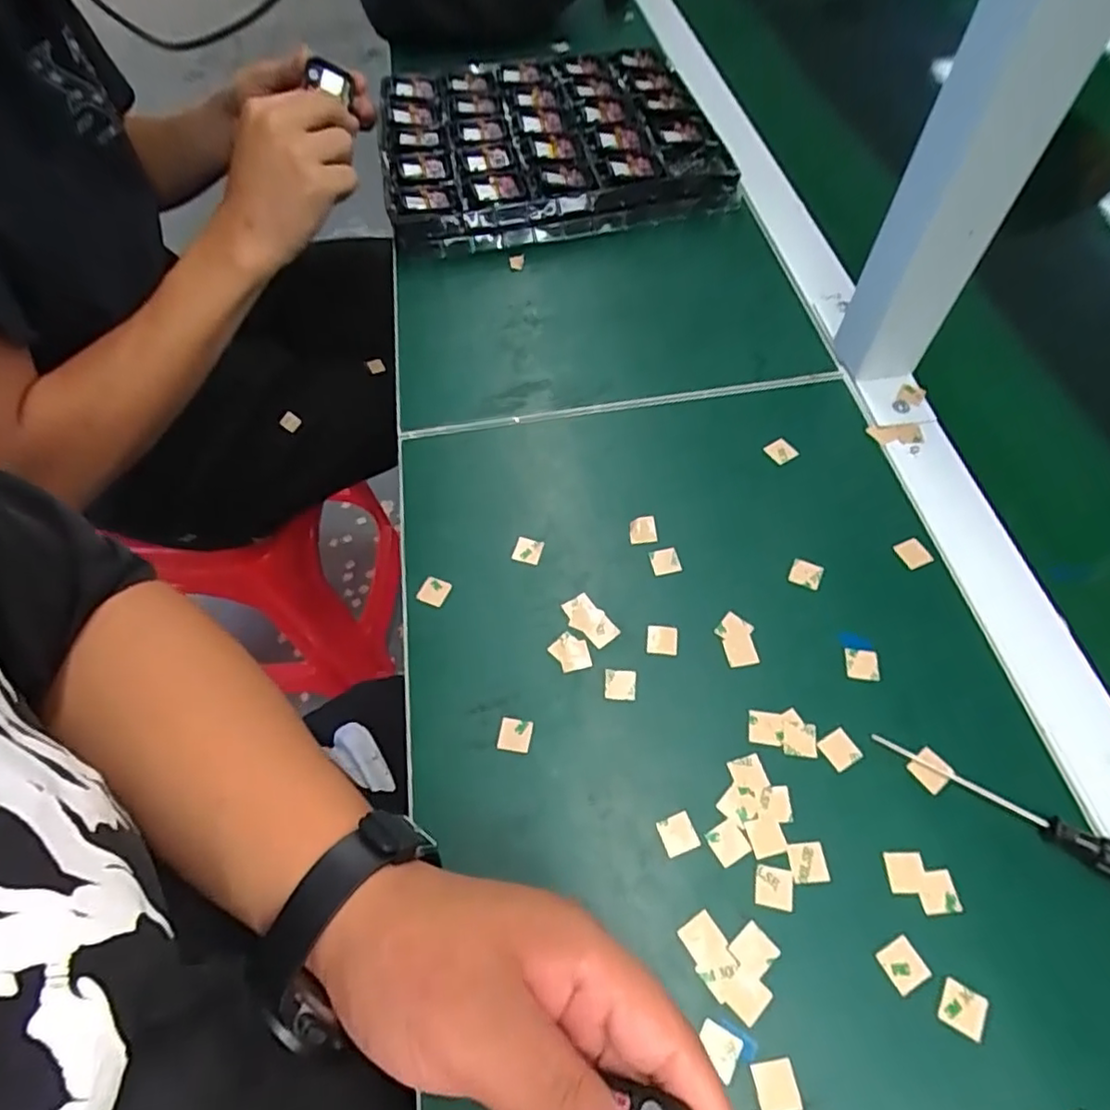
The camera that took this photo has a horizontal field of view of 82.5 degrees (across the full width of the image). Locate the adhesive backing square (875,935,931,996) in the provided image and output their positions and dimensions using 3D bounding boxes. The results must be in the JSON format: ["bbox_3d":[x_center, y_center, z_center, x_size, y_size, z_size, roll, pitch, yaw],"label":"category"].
[{"bbox_3d":[0.140,0.165,0.254,0.016,0.004,0.016,-27,61,-11],"label":"adhesive backing square"}]

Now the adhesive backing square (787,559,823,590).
[{"bbox_3d":[0.138,0.011,0.348,0.016,0.004,0.015,22,70,10],"label":"adhesive backing square"}]

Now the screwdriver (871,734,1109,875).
[{"bbox_3d":[0.206,0.114,0.273,0.131,0.012,0.013,27,64,17],"label":"screwdriver"}]

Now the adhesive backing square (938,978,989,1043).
[{"bbox_3d":[0.159,0.177,0.246,0.016,0.004,0.016,25,65,17],"label":"adhesive backing square"}]

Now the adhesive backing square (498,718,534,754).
[{"bbox_3d":[-0.019,0.088,0.310,0.015,0.004,0.015,10,65,-3],"label":"adhesive backing square"}]

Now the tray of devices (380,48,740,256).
[{"bbox_3d":[-0.011,-0.366,0.558,0.277,0.043,0.246,-13,59,-5],"label":"tray of devices"}]

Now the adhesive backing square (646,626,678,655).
[{"bbox_3d":[0.056,0.045,0.332,0.016,0.004,0.016,5,64,1],"label":"adhesive backing square"}]

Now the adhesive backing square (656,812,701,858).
[{"bbox_3d":[0.055,0.125,0.284,0.016,0.004,0.016,-18,63,-11],"label":"adhesive backing square"}]

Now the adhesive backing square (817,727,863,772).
[{"bbox_3d":[0.134,0.092,0.299,0.015,0.004,0.016,-32,68,-10],"label":"adhesive backing square"}]

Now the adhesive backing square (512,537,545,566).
[{"bbox_3d":[-0.015,-0.002,0.363,0.015,0.004,0.015,15,72,7],"label":"adhesive backing square"}]

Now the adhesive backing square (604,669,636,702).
[{"bbox_3d":[0.033,0.066,0.321,0.015,0.004,0.015,2,64,5],"label":"adhesive backing square"}]

